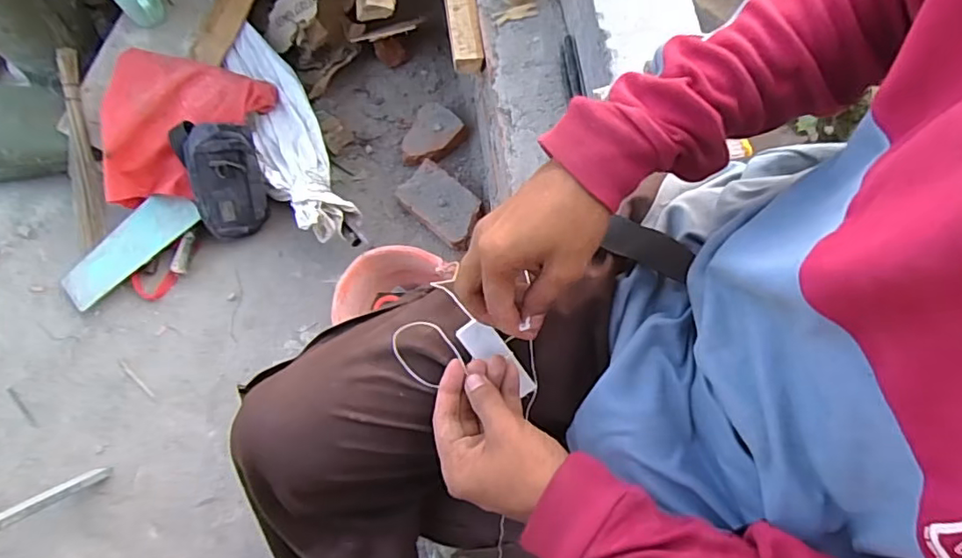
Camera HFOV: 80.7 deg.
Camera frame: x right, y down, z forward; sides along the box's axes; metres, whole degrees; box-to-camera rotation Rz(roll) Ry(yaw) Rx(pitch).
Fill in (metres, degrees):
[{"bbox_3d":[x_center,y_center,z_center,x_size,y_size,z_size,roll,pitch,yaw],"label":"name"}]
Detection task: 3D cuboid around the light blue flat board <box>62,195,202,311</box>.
[{"bbox_3d":[-0.691,-0.066,1.111,0.309,0.013,0.092,-36,91,5],"label":"light blue flat board"}]

